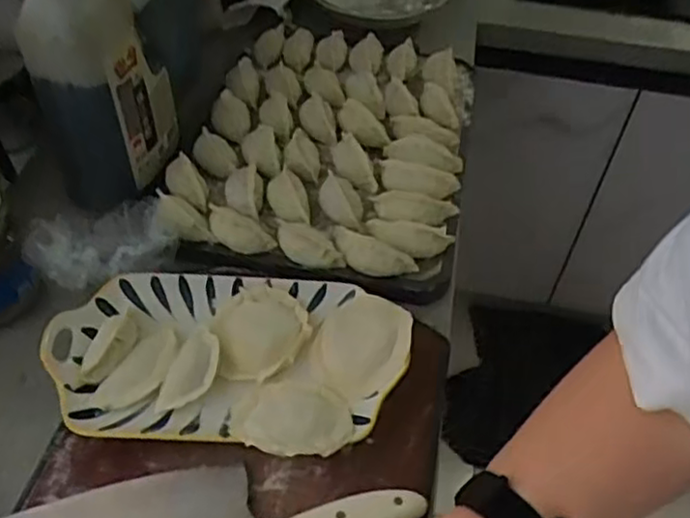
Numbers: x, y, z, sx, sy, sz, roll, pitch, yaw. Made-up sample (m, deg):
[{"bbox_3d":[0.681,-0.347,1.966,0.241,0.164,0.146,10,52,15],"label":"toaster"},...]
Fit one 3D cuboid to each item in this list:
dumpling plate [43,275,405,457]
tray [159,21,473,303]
[{"bbox_3d":[-0.093,0.081,0.571,0.286,0.036,0.166,5,48,0],"label":"dumpling plate"},{"bbox_3d":[-0.010,-0.149,0.760,0.285,0.040,0.372,10,48,5],"label":"tray"}]

